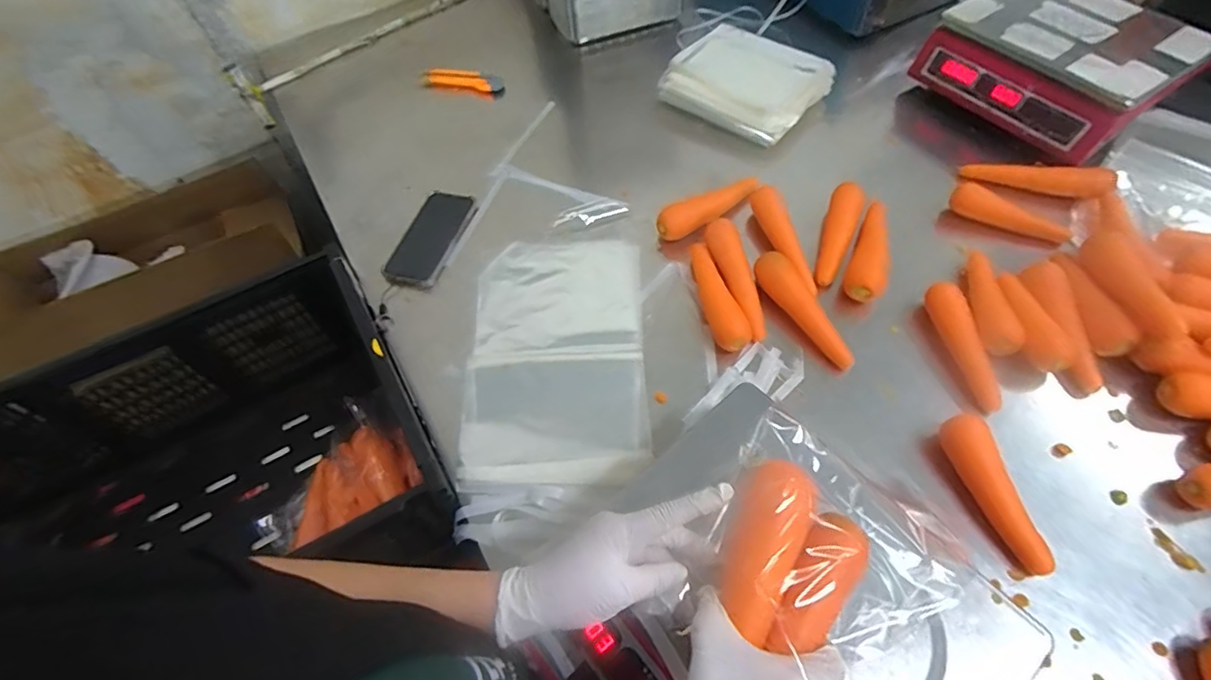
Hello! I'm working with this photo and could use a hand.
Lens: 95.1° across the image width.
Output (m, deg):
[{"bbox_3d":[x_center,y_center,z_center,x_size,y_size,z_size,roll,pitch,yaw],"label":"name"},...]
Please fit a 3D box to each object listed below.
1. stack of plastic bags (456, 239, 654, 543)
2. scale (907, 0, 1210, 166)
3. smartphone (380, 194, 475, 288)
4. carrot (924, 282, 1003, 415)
[{"bbox_3d":[-0.059,0.021,0.661,0.208,0.019,0.372,-2,56,1],"label":"stack of plastic bags"},{"bbox_3d":[0.685,-0.426,0.851,0.262,0.126,0.303,-30,60,-14],"label":"scale"},{"bbox_3d":[-0.247,-0.150,0.784,0.078,0.005,0.163,13,58,11],"label":"smartphone"},{"bbox_3d":[0.409,0.004,0.629,0.033,0.033,0.157,-6,56,-1],"label":"carrot"}]

